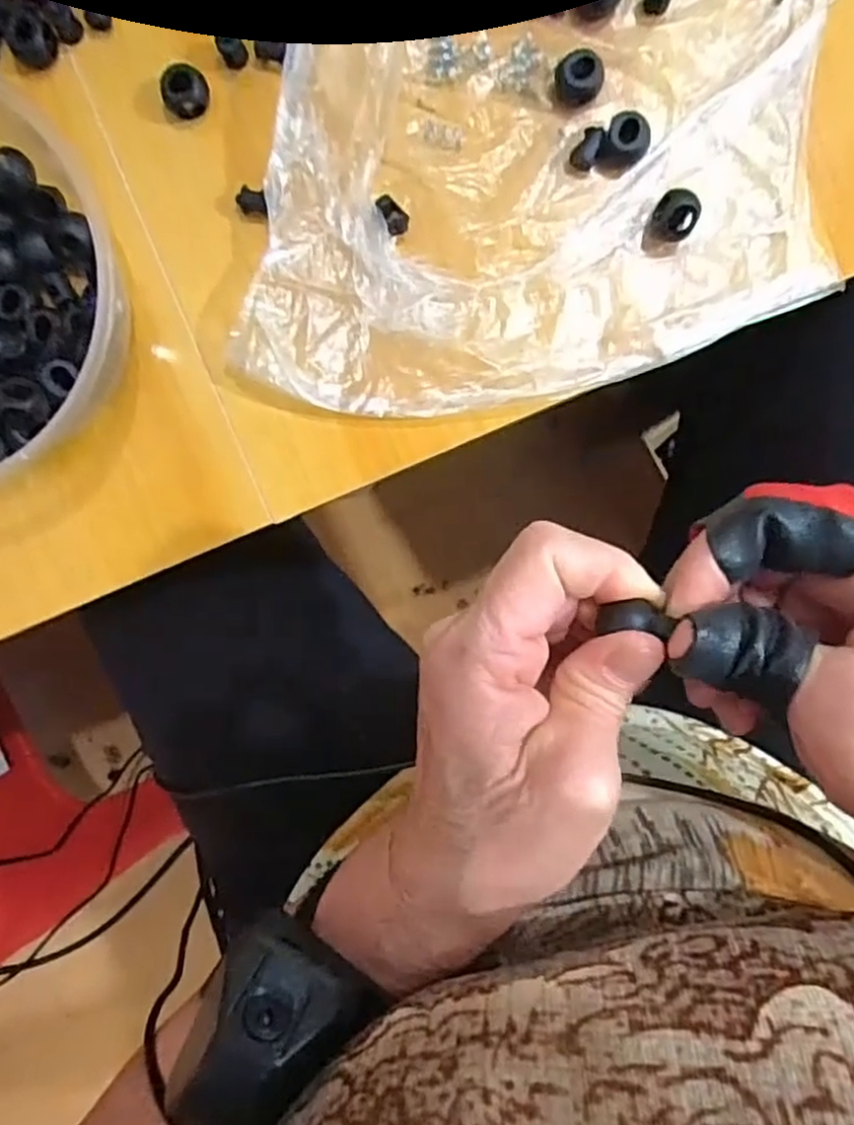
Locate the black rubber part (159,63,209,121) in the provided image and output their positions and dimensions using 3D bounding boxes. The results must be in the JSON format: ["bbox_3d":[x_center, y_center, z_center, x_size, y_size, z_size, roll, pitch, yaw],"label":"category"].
[{"bbox_3d":[-0.092,-0.180,0.269,0.015,0.011,0.017,36,94,-3],"label":"black rubber part"}]

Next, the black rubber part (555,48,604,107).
[{"bbox_3d":[0.056,-0.178,0.259,0.017,0.013,0.014,24,95,-2],"label":"black rubber part"}]

